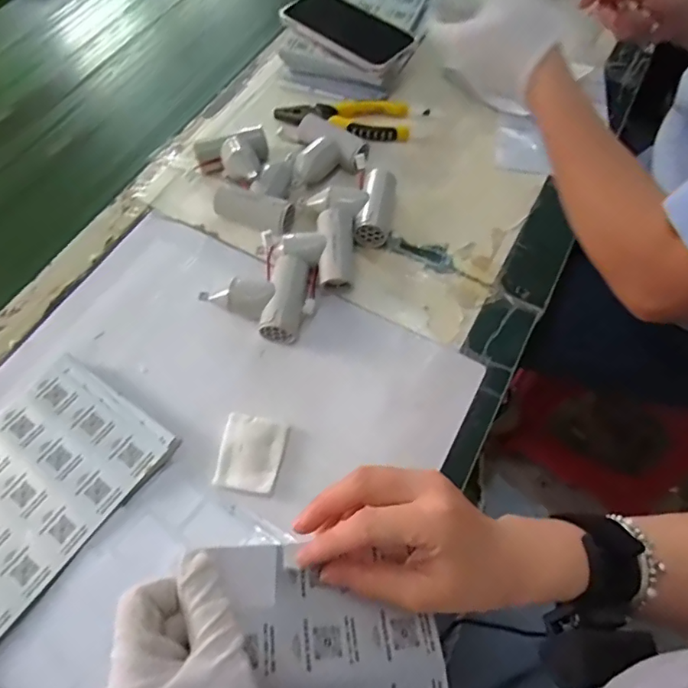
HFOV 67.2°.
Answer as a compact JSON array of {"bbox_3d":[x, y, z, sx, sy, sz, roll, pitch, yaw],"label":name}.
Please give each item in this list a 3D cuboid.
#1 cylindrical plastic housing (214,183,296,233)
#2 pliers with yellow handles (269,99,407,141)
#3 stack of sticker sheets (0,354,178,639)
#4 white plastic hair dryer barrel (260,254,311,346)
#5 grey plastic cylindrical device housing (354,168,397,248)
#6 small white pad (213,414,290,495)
[{"bbox_3d":[-0.090,-0.135,0.526,0.086,0.035,0.027,24,64,13],"label":"cylindrical plastic housing"},{"bbox_3d":[-0.001,-0.264,0.597,0.153,0.016,0.062,2,64,0],"label":"pliers with yellow handles"},{"bbox_3d":[-0.252,0.116,0.394,0.141,0.018,0.212,33,68,14],"label":"stack of sticker sheets"},{"bbox_3d":[-0.053,-0.041,0.474,0.032,0.033,0.078,6,62,4],"label":"white plastic hair dryer barrel"},{"bbox_3d":[0.032,-0.137,0.520,0.033,0.032,0.075,9,62,6],"label":"grey plastic cylindrical device housing"},{"bbox_3d":[-0.075,0.089,0.422,0.050,0.014,0.060,8,65,3],"label":"small white pad"}]

